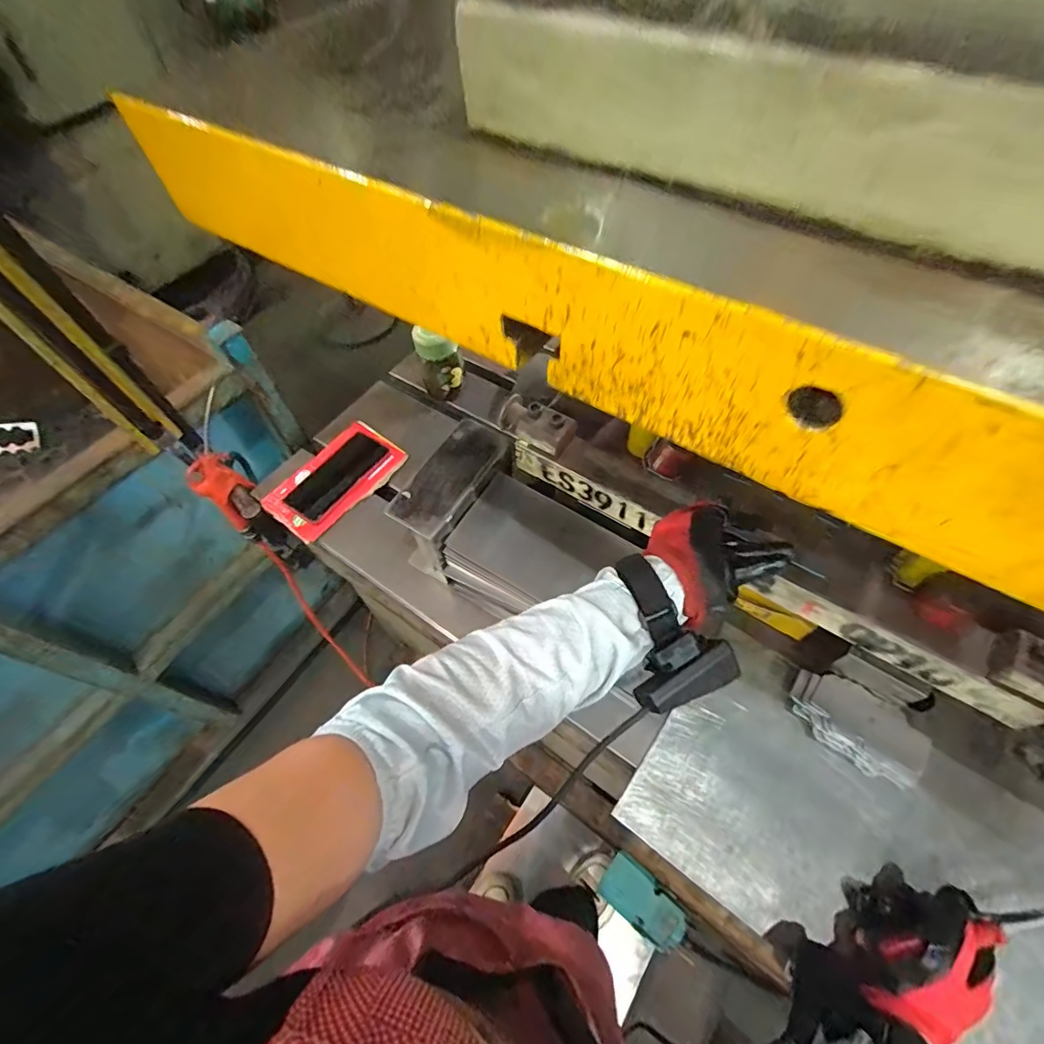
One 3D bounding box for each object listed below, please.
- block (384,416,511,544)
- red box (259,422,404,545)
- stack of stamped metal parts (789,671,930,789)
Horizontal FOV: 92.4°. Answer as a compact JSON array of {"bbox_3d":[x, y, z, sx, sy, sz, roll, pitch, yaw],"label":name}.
[{"bbox_3d":[-0.083,-0.051,0.591,0.073,0.028,0.160,26,62,18],"label":"block"},{"bbox_3d":[-0.278,-0.064,0.750,0.117,0.029,0.196,37,66,23],"label":"red box"},{"bbox_3d":[0.350,0.211,0.520,0.130,0.018,0.071,33,84,21],"label":"stack of stamped metal parts"}]

